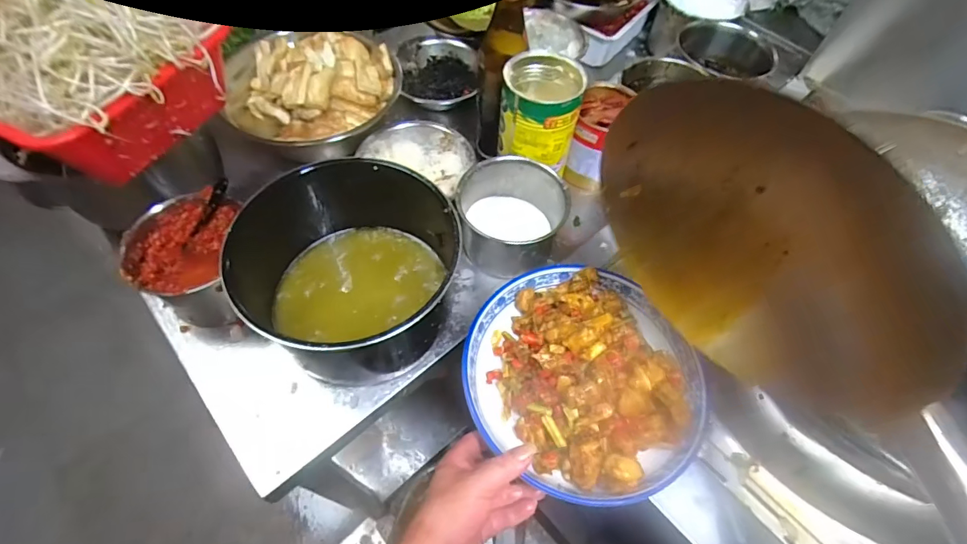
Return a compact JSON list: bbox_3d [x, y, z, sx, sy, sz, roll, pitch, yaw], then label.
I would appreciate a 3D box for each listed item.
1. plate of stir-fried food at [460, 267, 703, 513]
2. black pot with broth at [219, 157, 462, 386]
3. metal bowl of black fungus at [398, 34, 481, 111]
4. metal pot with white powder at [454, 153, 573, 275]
[{"bbox_3d":[0.104,0.101,0.482,0.243,0.071,0.234,2,58,-3],"label":"plate of stir-fried food"},{"bbox_3d":[-0.144,0.011,0.524,0.218,0.153,0.218,2,58,-3],"label":"black pot with broth"},{"bbox_3d":[-0.068,-0.326,0.757,0.130,0.056,0.128,2,58,-3],"label":"metal bowl of black fungus"},{"bbox_3d":[0.034,-0.071,0.595,0.130,0.102,0.120,2,58,-3],"label":"metal pot with white powder"}]

